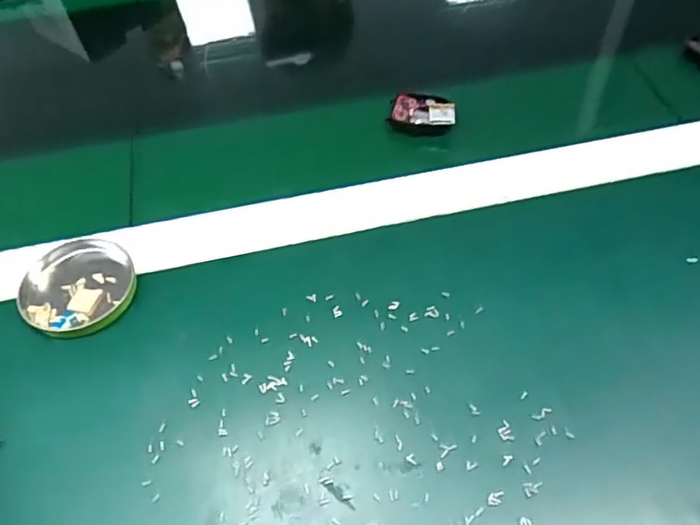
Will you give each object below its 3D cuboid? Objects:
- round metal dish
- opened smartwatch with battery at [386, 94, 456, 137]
[{"bbox_3d":[-0.163,0.014,0.358,0.062,0.011,0.062,-1,54,2],"label":"round metal dish"},{"bbox_3d":[0.057,-0.117,0.458,0.051,0.017,0.036,14,56,12],"label":"opened smartwatch with battery"}]

